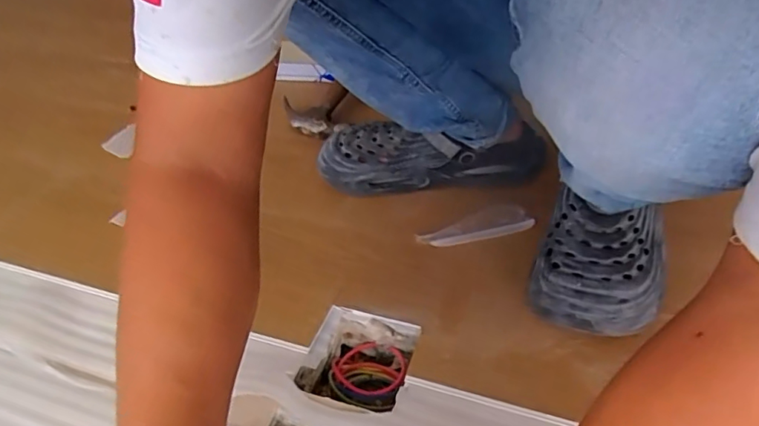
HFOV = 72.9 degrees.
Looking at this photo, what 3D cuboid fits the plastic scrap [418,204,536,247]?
[{"bbox_3d":[0.113,0.015,0.619,0.140,0.010,0.039,-11,66,-9],"label":"plastic scrap"}]

